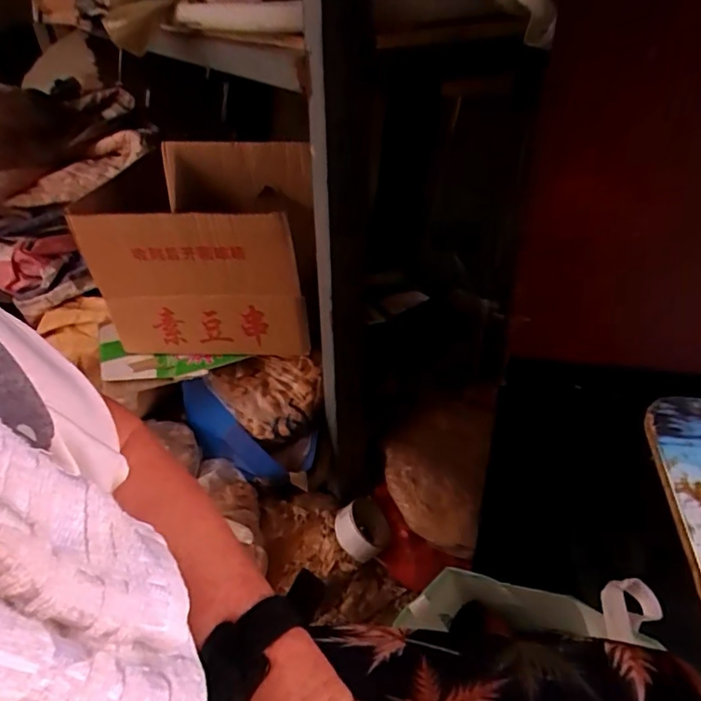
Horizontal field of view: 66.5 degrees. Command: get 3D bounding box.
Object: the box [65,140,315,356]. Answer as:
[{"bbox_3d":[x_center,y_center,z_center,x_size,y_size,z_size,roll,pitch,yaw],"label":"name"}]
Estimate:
[{"bbox_3d":[-0.199,-0.167,0.845,0.278,0.230,0.309,1,36,5],"label":"box"}]

